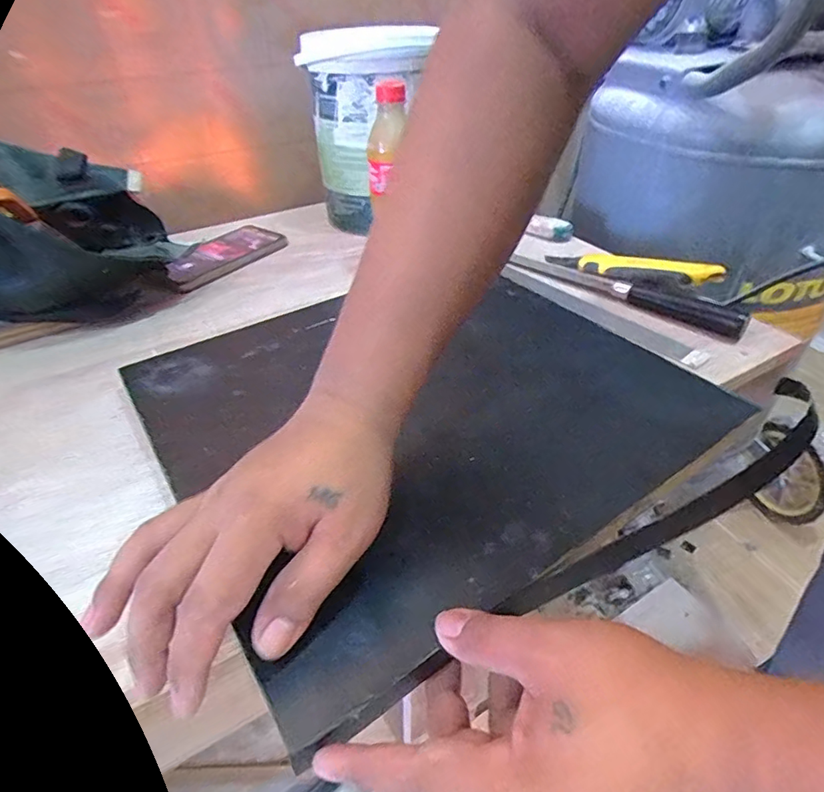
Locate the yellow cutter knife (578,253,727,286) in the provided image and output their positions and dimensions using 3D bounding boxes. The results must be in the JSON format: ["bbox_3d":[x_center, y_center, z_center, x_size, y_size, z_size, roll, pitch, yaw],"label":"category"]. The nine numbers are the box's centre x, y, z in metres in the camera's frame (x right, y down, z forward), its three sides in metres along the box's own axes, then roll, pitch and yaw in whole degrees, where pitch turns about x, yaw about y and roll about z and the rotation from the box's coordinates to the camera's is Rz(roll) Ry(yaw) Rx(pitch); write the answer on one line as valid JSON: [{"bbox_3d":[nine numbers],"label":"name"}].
[{"bbox_3d":[0.260,-0.141,0.573,0.147,0.013,0.027,15,72,30],"label":"yellow cutter knife"}]

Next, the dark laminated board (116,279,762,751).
[{"bbox_3d":[0.005,0.000,0.403,0.364,0.022,0.330,-25,45,-26],"label":"dark laminated board"}]

